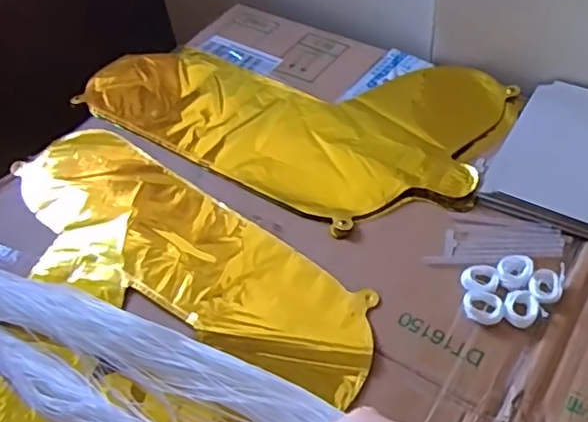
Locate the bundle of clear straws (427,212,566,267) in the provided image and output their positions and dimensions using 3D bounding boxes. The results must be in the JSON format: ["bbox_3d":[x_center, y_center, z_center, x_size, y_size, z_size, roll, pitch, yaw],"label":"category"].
[{"bbox_3d":[0.158,0.026,0.491,0.097,0.006,0.051,7,51,12],"label":"bundle of clear straws"}]

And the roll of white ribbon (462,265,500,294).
[{"bbox_3d":[0.139,0.051,0.467,0.027,0.008,0.026,-3,49,4],"label":"roll of white ribbon"}]

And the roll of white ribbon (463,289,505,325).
[{"bbox_3d":[0.136,0.069,0.450,0.028,0.010,0.022,13,52,16],"label":"roll of white ribbon"}]

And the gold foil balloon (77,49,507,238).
[{"bbox_3d":[-0.016,-0.098,0.617,0.400,0.015,0.216,17,54,20],"label":"gold foil balloon"}]

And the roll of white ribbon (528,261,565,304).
[{"bbox_3d":[0.187,0.050,0.460,0.023,0.007,0.041,22,55,23],"label":"roll of white ribbon"}]

